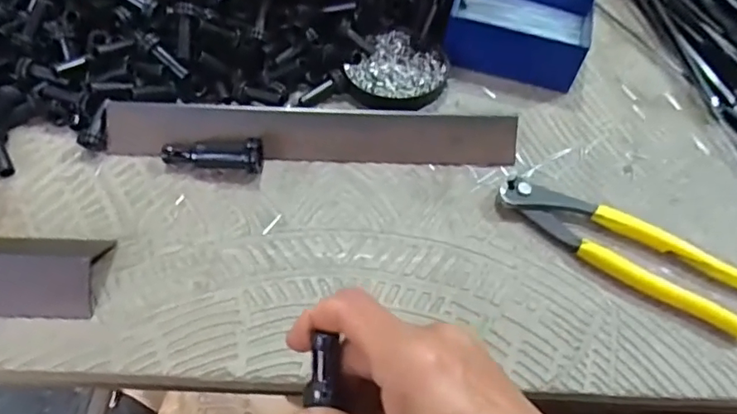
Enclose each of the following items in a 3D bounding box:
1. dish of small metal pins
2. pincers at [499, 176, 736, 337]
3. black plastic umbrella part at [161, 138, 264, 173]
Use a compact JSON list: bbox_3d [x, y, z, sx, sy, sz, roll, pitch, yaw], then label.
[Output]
[{"bbox_3d":[0.024,-0.104,0.427,0.070,0.012,0.073,2,53,-3],"label":"dish of small metal pins"},{"bbox_3d":[0.161,0.025,0.348,0.159,0.018,0.050,31,57,17],"label":"pincers"},{"bbox_3d":[-0.105,-0.036,0.366,0.065,0.027,0.020,7,53,0],"label":"black plastic umbrella part"}]

